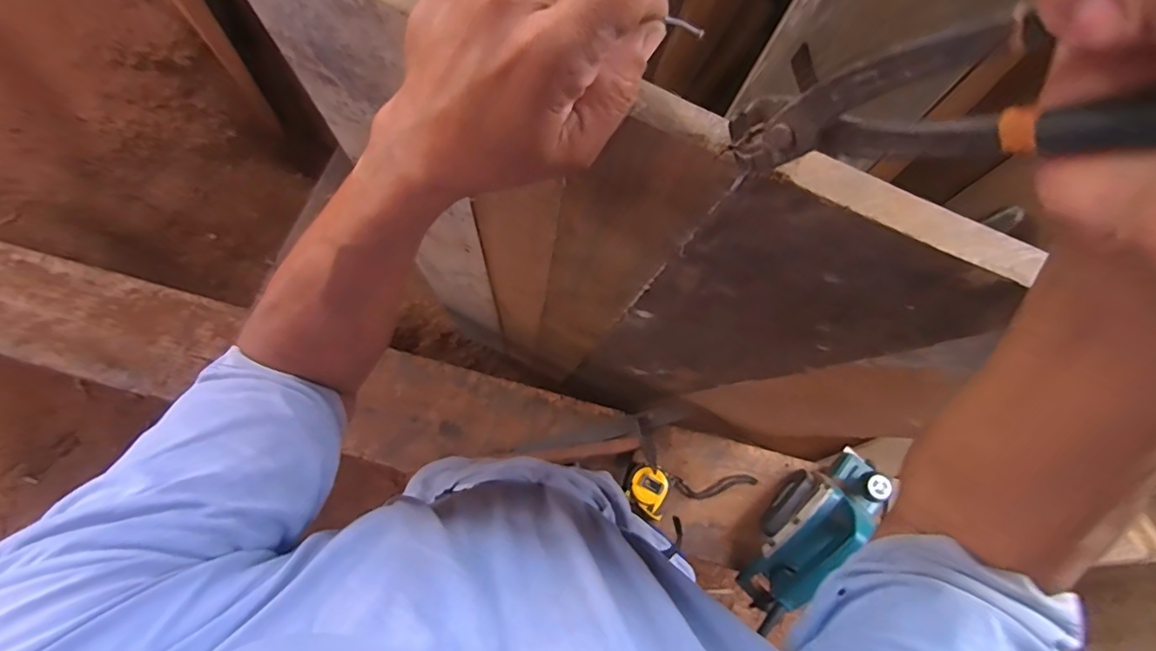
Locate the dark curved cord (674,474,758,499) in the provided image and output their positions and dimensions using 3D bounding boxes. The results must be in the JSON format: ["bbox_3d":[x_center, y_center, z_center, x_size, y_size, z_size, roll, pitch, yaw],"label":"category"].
[{"bbox_3d":[0.215,0.250,0.816,0.127,0.009,0.030,-3,78,1],"label":"dark curved cord"}]

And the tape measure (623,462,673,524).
[{"bbox_3d":[0.105,0.252,0.804,0.066,0.038,0.075,27,80,7],"label":"tape measure"}]

